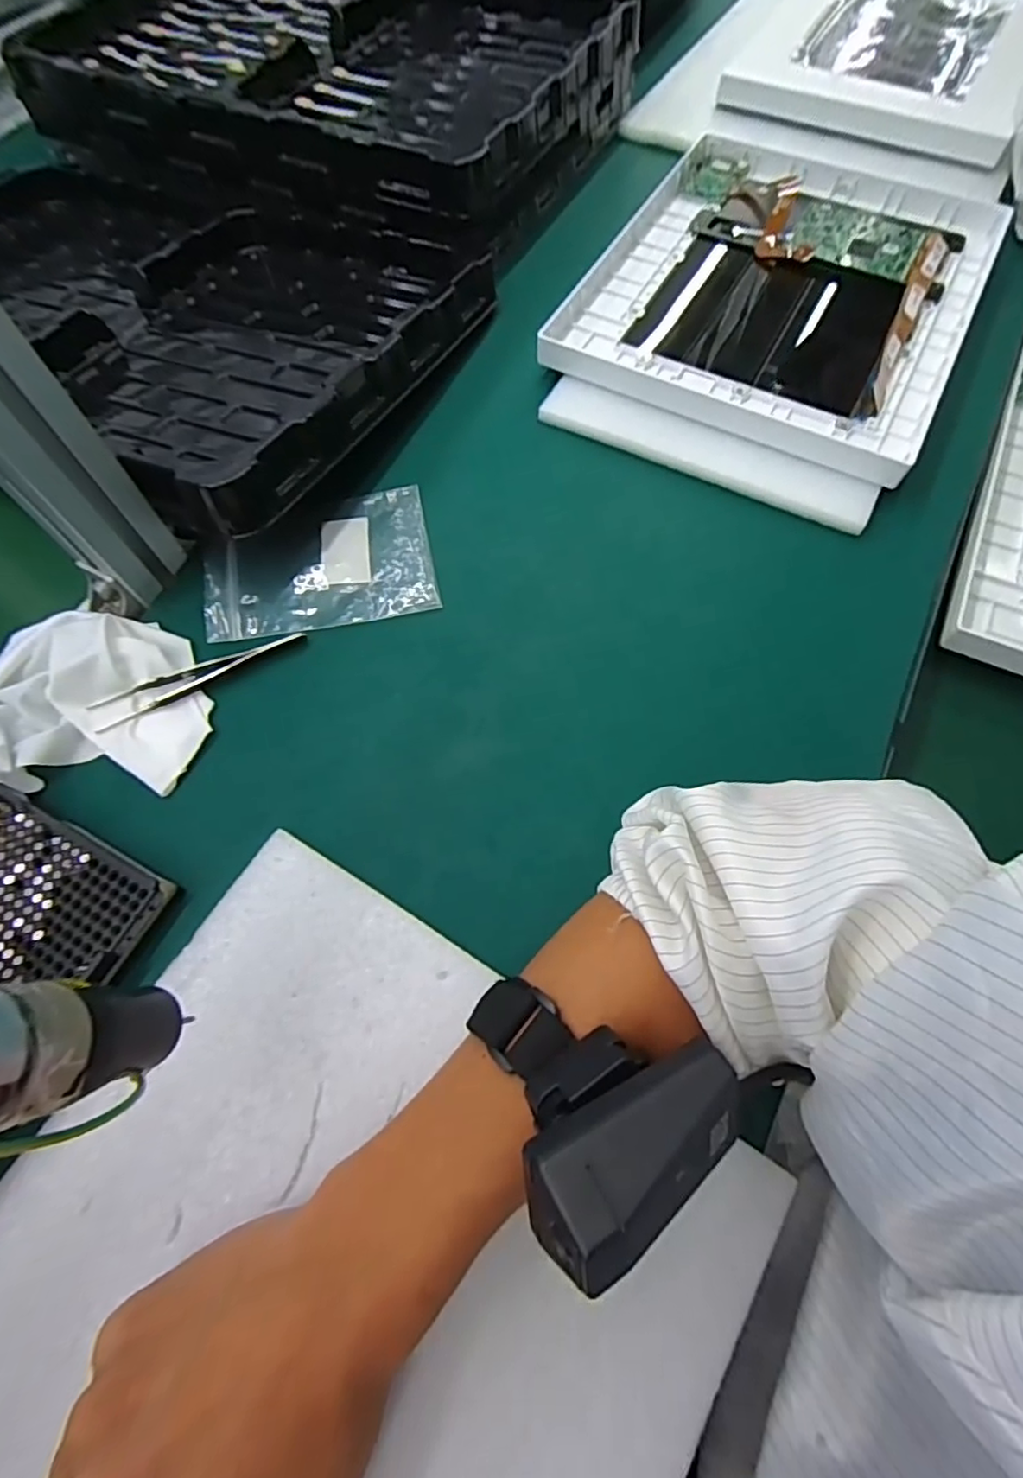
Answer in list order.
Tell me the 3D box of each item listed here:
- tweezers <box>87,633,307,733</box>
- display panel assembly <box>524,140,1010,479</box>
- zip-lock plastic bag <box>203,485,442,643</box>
[{"bbox_3d":[-0.170,-0.037,0.330,0.114,0.008,0.016,-31,69,-9],"label":"tweezers"},{"bbox_3d":[0.201,-0.339,0.446,0.255,0.022,0.329,26,71,14],"label":"display panel assembly"},{"bbox_3d":[-0.115,-0.109,0.361,0.131,0.009,0.095,-14,67,-2],"label":"zip-lock plastic bag"}]

